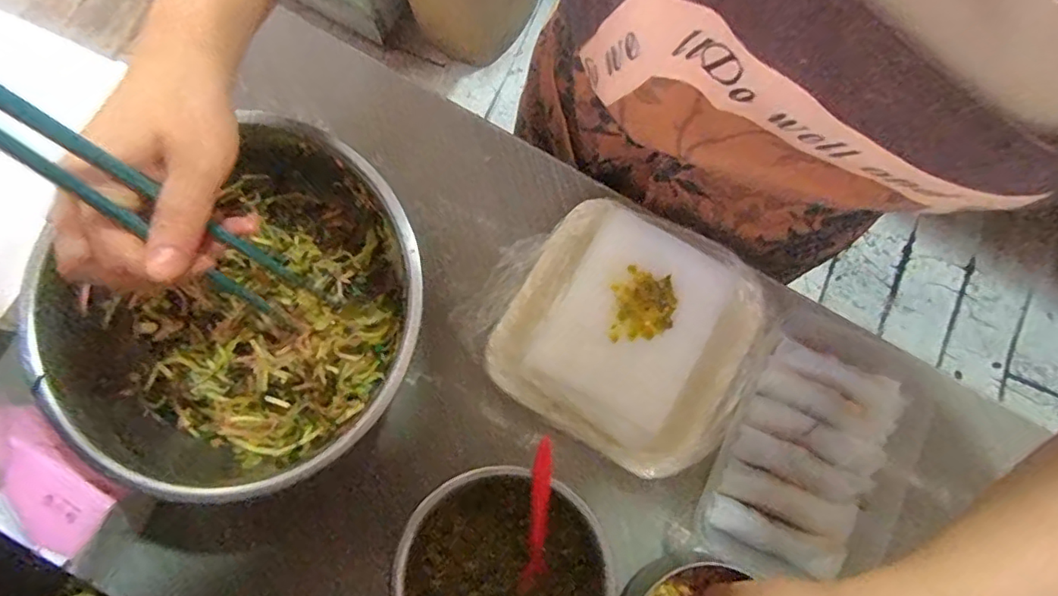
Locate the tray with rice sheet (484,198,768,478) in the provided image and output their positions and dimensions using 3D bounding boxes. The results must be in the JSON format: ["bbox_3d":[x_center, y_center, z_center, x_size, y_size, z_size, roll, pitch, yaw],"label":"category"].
[{"bbox_3d":[0.068,0.020,0.379,0.154,0.054,0.157,30,81,4],"label":"tray with rice sheet"}]

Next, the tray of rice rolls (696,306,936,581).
[{"bbox_3d":[0.186,0.100,0.380,0.117,0.028,0.171,27,81,4],"label":"tray of rice rolls"}]

